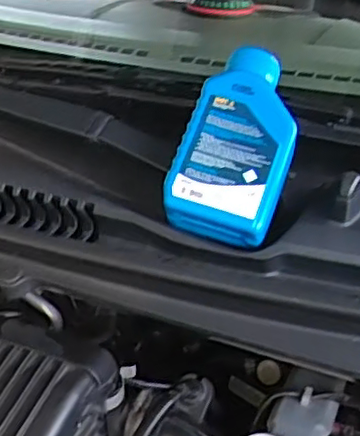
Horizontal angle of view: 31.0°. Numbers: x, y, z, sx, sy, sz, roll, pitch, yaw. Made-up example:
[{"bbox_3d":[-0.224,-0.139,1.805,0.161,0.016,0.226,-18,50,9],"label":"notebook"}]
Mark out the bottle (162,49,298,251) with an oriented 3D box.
[{"bbox_3d":[0.043,-0.054,0.465,0.076,0.045,0.144,15,67,8],"label":"bottle"}]

